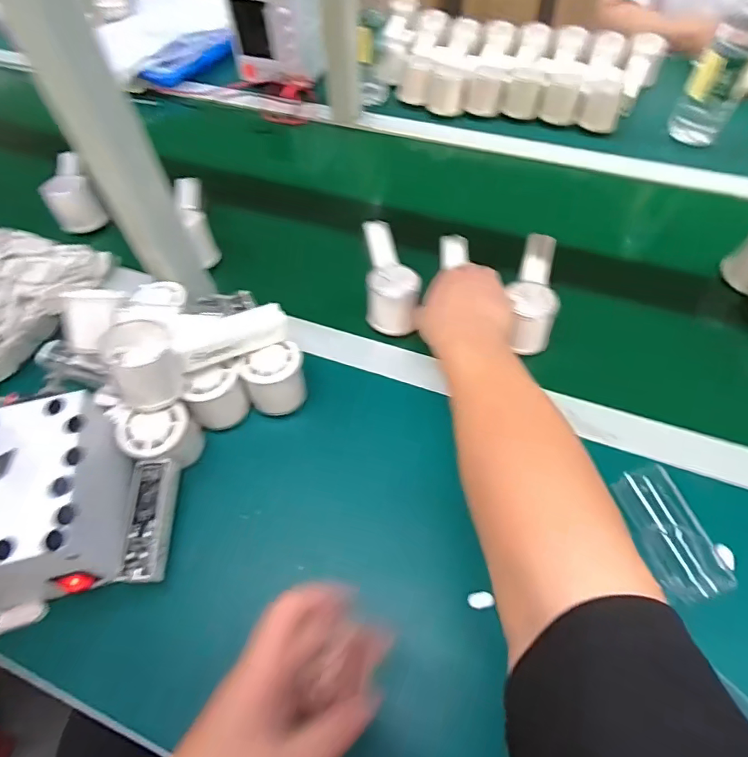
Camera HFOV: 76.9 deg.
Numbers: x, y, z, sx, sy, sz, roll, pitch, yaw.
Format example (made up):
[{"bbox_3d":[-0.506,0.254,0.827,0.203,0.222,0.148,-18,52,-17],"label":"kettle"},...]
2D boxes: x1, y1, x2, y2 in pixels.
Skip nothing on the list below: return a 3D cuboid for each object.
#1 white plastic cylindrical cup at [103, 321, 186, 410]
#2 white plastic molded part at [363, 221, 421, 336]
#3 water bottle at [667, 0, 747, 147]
[{"bbox_3d":[-0.189,-0.012,0.397,0.051,0.059,0.055,-1,56,1],"label":"white plastic cylindrical cup"},{"bbox_3d":[0.019,-0.124,0.543,0.055,0.052,0.153,-2,56,1],"label":"white plastic molded part"},{"bbox_3d":[0.473,-0.413,0.645,0.067,0.170,0.056,28,62,19],"label":"water bottle"}]

